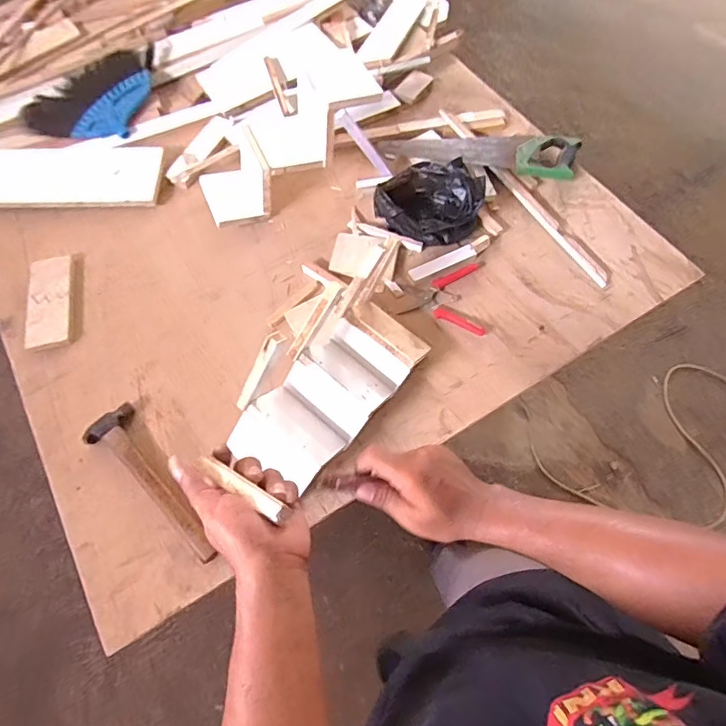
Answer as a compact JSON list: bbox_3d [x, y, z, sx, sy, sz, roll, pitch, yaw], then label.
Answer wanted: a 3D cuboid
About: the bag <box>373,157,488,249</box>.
[{"bbox_3d":[0.132,-0.327,0.964,0.205,0.095,0.145,27,71,10],"label":"bag"}]

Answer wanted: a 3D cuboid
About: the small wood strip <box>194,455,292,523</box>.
[{"bbox_3d":[-0.112,0.110,0.435,0.103,0.013,0.012,24,69,26],"label":"small wood strip"}]

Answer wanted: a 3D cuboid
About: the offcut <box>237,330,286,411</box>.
[{"bbox_3d":[-0.154,0.015,0.714,0.017,0.029,0.146,40,118,14],"label":"offcut"}]

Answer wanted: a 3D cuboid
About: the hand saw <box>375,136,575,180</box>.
[{"bbox_3d":[0.260,-0.480,1.068,0.440,0.037,0.122,8,69,3],"label":"hand saw"}]

